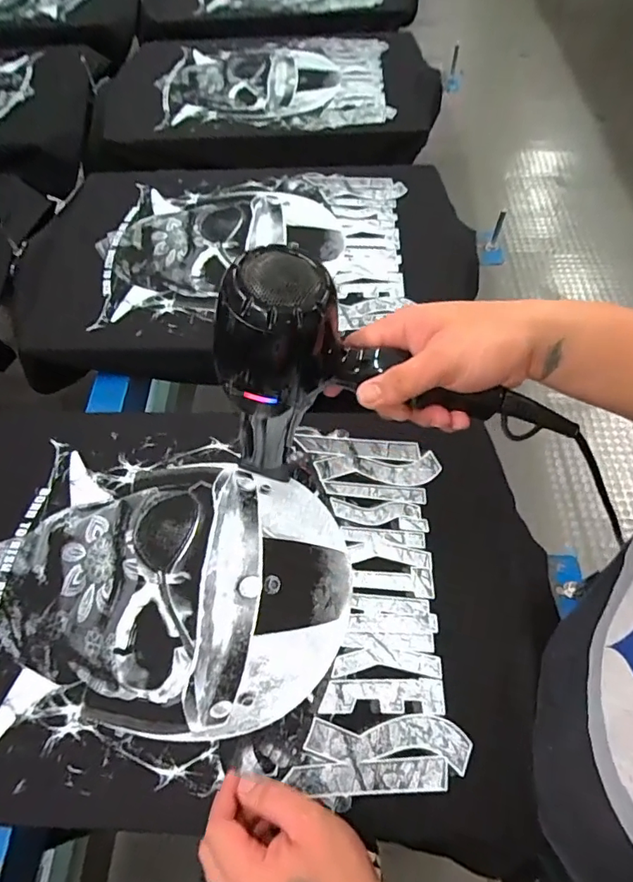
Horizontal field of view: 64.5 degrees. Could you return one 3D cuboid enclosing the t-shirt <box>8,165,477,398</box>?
[{"bbox_3d":[-0.092,-0.283,0.783,0.658,0.054,0.414,0,60,2],"label":"t-shirt"}]

